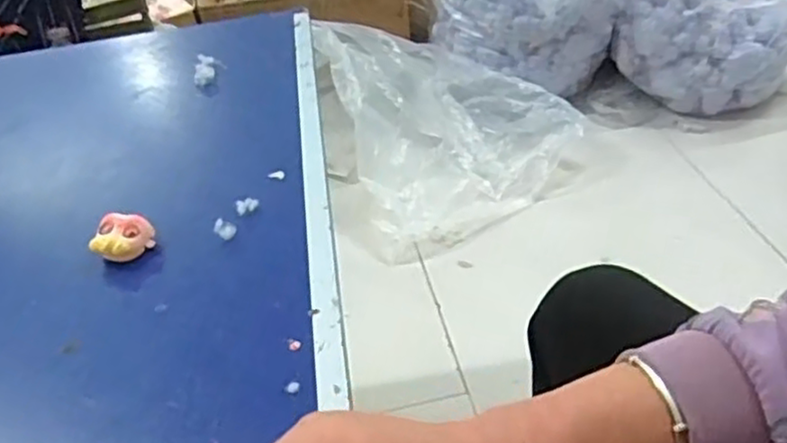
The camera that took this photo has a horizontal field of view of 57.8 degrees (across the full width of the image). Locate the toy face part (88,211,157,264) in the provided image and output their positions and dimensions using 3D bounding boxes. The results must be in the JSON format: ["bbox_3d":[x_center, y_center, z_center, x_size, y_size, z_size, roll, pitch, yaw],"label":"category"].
[{"bbox_3d":[-0.212,0.014,0.561,0.043,0.029,0.034,-7,40,1],"label":"toy face part"}]

